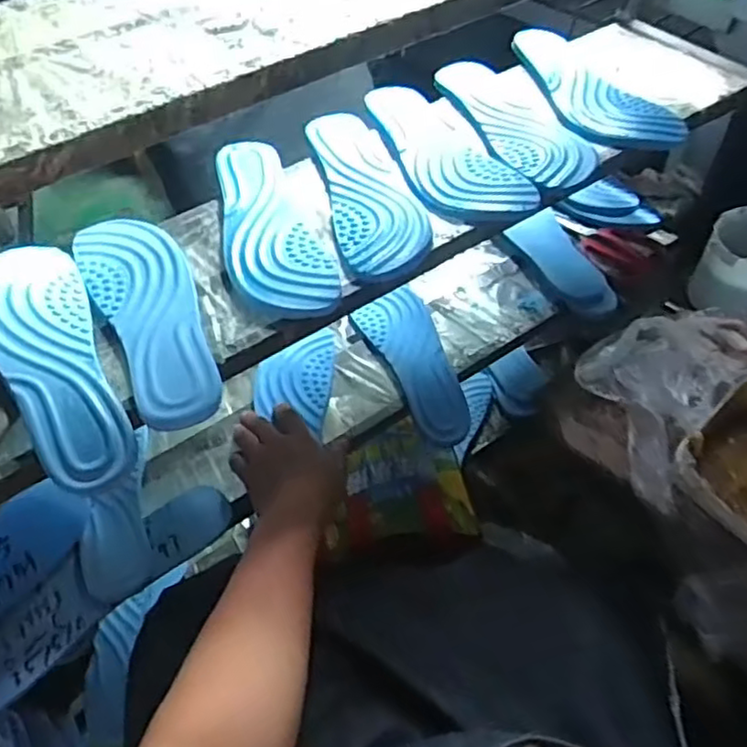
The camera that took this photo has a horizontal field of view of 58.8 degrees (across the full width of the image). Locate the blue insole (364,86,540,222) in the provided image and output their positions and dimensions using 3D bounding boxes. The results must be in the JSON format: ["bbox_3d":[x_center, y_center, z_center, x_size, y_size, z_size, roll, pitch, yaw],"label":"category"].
[{"bbox_3d":[0.075,-0.227,0.668,0.097,0.013,0.238,-19,53,-12],"label":"blue insole"}]

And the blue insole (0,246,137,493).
[{"bbox_3d":[-0.247,-0.015,0.502,0.077,0.029,0.242,-23,54,-15],"label":"blue insole"}]

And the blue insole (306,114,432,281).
[{"bbox_3d":[-0.005,-0.176,0.627,0.084,0.010,0.246,-11,52,-6],"label":"blue insole"}]

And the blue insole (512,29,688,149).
[{"bbox_3d":[0.230,-0.310,0.725,0.085,0.019,0.248,-18,53,-11],"label":"blue insole"}]

